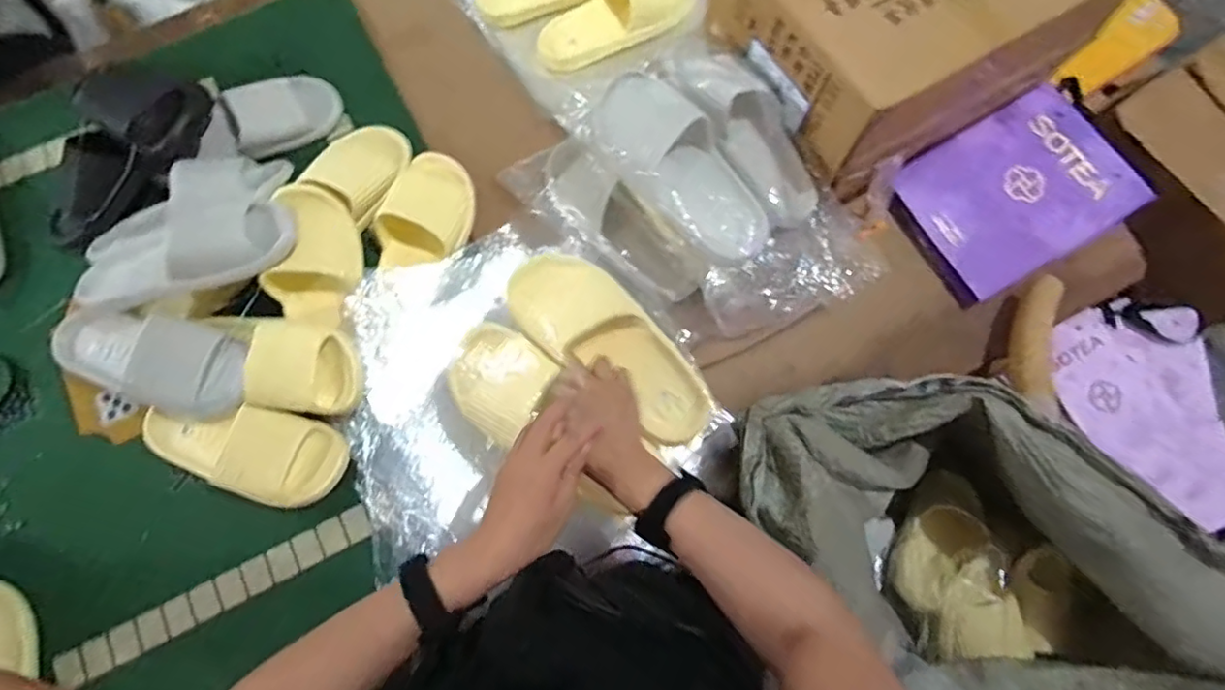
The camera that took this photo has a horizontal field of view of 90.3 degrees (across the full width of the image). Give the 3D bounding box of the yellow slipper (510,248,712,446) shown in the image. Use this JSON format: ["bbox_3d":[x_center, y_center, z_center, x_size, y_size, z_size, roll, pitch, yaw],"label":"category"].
[{"bbox_3d":[-0.005,-0.004,0.631,0.256,0.052,0.100,41,77,2],"label":"yellow slipper"}]

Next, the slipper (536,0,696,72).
[{"bbox_3d":[0.005,-0.471,0.864,0.245,0.056,0.097,-28,77,-9],"label":"slipper"}]

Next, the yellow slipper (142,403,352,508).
[{"bbox_3d":[-0.437,0.117,0.711,0.244,0.058,0.104,17,74,3],"label":"yellow slipper"}]

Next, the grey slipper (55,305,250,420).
[{"bbox_3d":[-0.554,0.015,0.729,0.255,0.068,0.102,17,74,3],"label":"grey slipper"}]

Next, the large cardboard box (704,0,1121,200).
[{"bbox_3d":[0.342,-0.393,0.726,0.360,0.203,0.286,-30,77,-10],"label":"large cardboard box"}]

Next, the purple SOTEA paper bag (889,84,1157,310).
[{"bbox_3d":[0.549,-0.207,0.835,0.276,0.041,0.211,-33,72,7],"label":"purple SOTEA paper bag"}]

